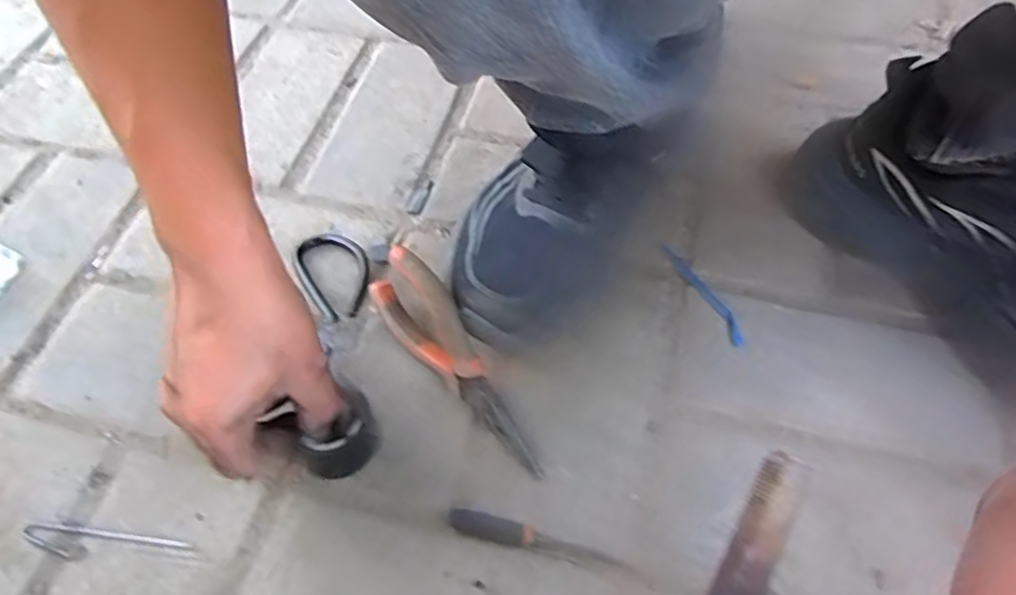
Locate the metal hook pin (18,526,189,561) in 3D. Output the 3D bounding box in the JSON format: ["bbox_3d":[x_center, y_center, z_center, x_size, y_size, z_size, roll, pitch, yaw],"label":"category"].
[{"bbox_3d":[-0.227,0.139,0.362,0.097,0.004,0.016,5,57,4],"label":"metal hook pin"}]

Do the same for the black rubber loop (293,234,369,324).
[{"bbox_3d":[-0.117,-0.017,0.442,0.044,0.011,0.080,-30,53,-14],"label":"black rubber loop"}]

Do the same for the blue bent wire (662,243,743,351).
[{"bbox_3d":[0.132,-0.005,0.443,0.013,0.004,0.092,-24,60,-13],"label":"blue bent wire"}]

